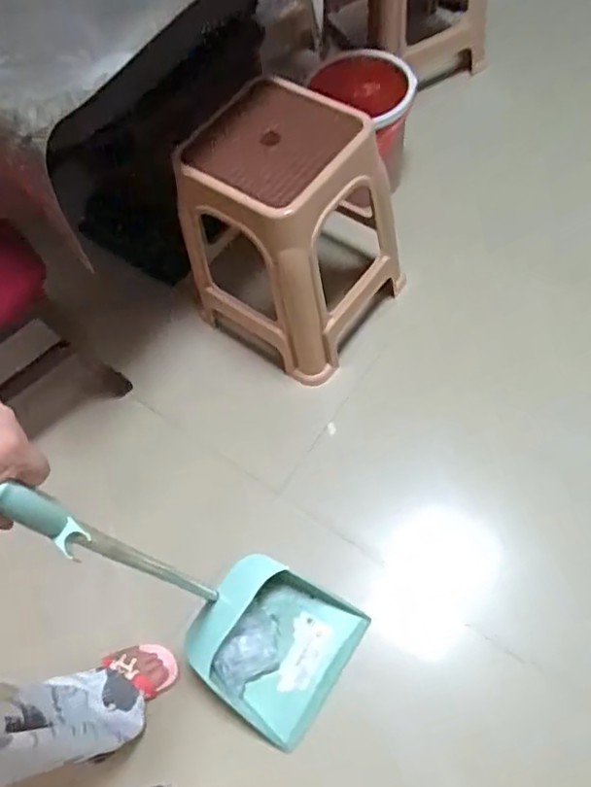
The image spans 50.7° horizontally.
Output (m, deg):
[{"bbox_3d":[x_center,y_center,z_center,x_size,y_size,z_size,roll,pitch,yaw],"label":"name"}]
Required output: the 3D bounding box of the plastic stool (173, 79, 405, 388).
[{"bbox_3d":[0.005,-0.327,1.279,0.378,0.487,0.348,33,72,12],"label":"plastic stool"}]

